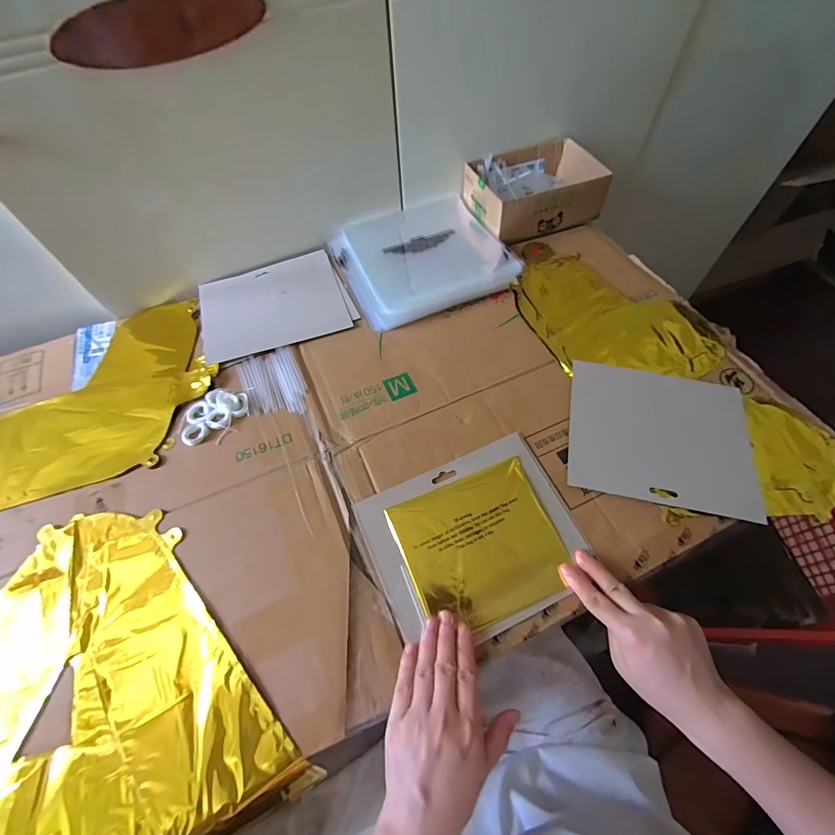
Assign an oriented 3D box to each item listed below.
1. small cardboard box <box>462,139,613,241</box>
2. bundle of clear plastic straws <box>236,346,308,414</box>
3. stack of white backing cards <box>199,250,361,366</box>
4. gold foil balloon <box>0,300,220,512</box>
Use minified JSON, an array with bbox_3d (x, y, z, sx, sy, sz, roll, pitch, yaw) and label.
[{"bbox_3d":[0.181,-0.360,0.633,0.191,0.065,0.137,-17,62,-8],"label":"small cardboard box"},{"bbox_3d":[-0.175,-0.042,0.491,0.068,0.004,0.103,-25,64,-12],"label":"bundle of clear plastic straws"},{"bbox_3d":[-0.200,-0.160,0.562,0.198,0.009,0.161,-19,62,-9],"label":"stack of white backing cards"},{"bbox_3d":[-0.449,-0.003,0.478,0.394,0.012,0.236,-22,63,-11],"label":"gold foil balloon"}]

